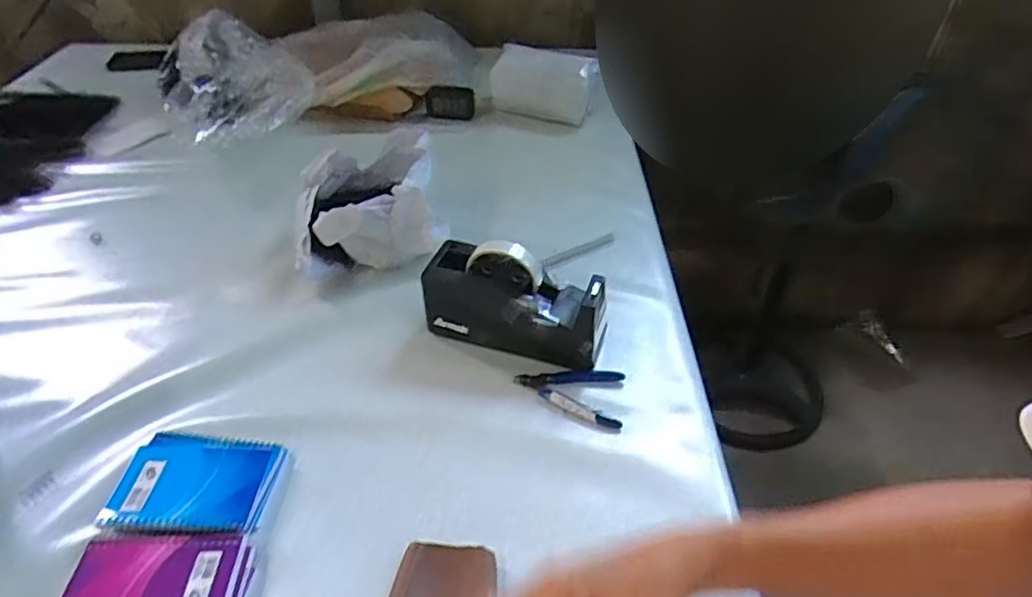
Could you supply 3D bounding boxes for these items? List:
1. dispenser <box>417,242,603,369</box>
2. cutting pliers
[{"bbox_3d":[-0.001,0.003,0.690,0.201,0.107,0.072,14,43,14],"label":"dispenser"},{"bbox_3d":[0.055,0.100,0.654,0.116,0.010,0.070,9,42,9],"label":"cutting pliers"}]

